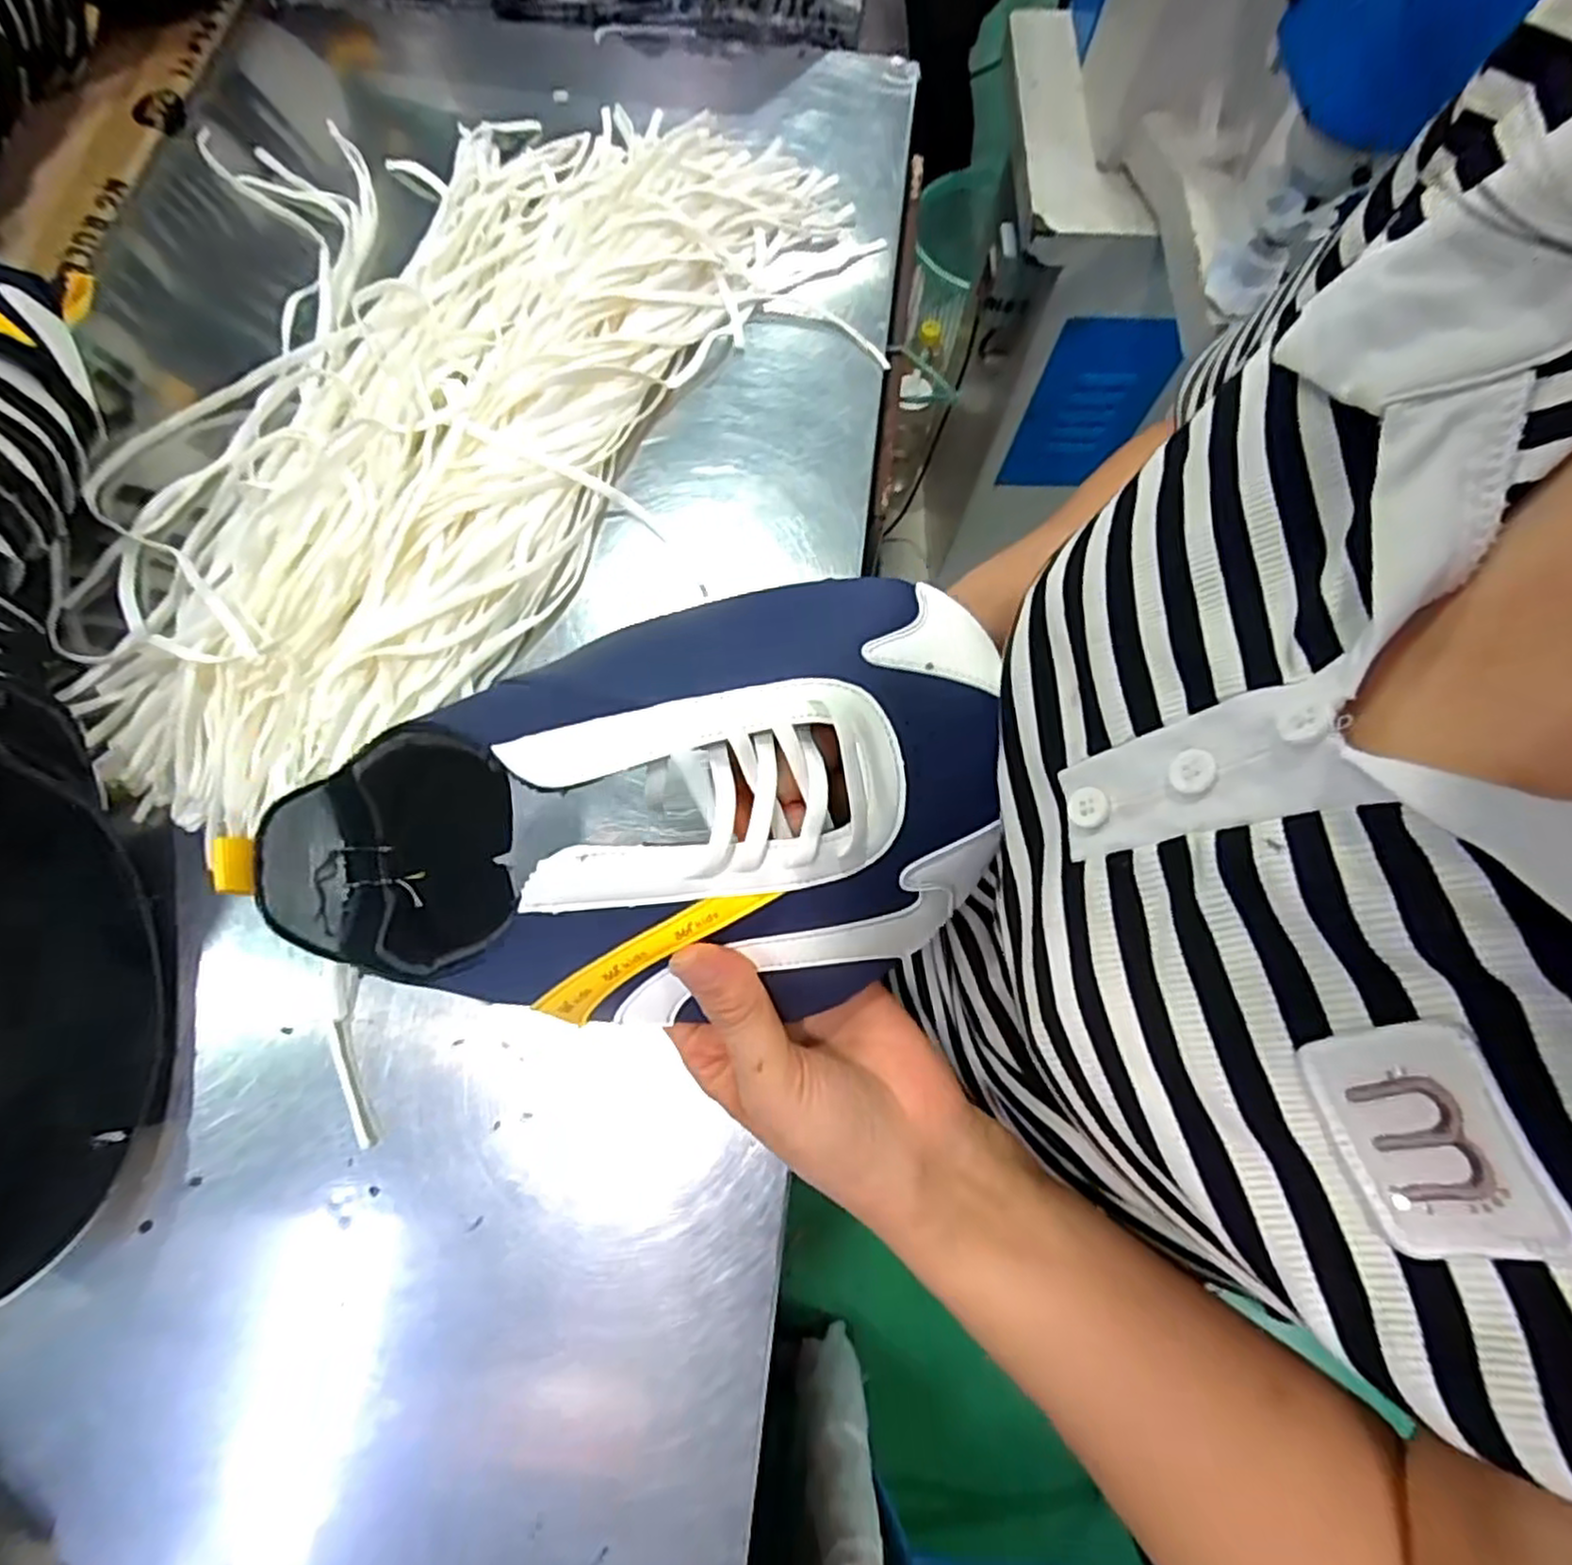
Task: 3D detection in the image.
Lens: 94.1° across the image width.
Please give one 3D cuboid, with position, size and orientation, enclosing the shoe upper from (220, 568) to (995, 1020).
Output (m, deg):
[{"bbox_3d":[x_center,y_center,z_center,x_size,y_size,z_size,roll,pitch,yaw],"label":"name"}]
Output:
[{"bbox_3d":[-0.039,0.002,0.244,0.223,0.059,0.142,-6,74,-3],"label":"shoe upper"}]

